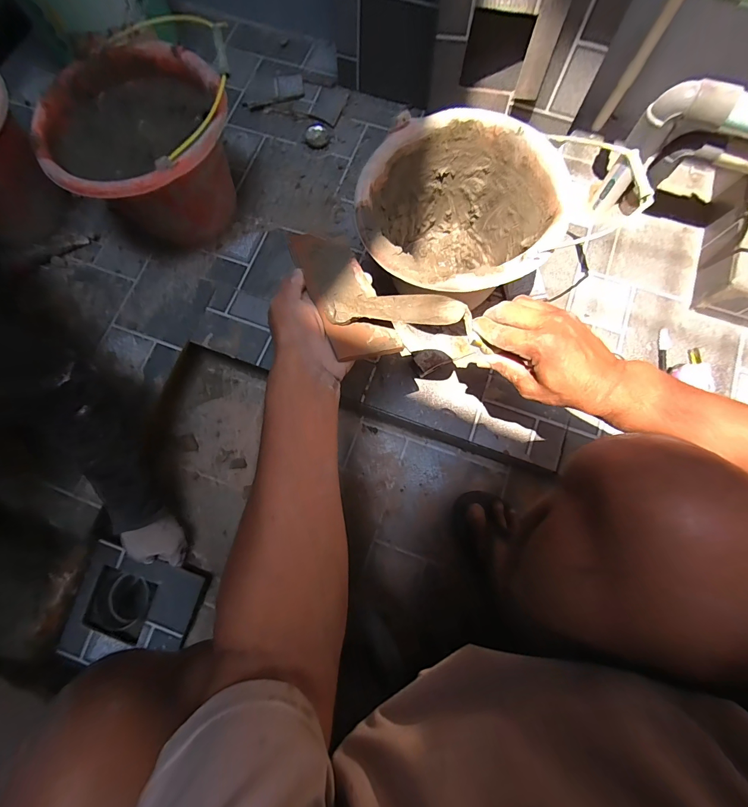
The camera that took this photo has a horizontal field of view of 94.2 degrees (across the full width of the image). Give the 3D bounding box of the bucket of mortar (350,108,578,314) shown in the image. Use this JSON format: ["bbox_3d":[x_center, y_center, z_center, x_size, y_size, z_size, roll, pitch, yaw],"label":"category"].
[{"bbox_3d":[0.116,-0.260,0.560,0.267,0.197,0.268,0,76,0],"label":"bucket of mortar"}]

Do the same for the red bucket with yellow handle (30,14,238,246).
[{"bbox_3d":[-0.363,-0.423,0.611,0.302,0.210,0.264,-19,77,-4],"label":"red bucket with yellow handle"}]

